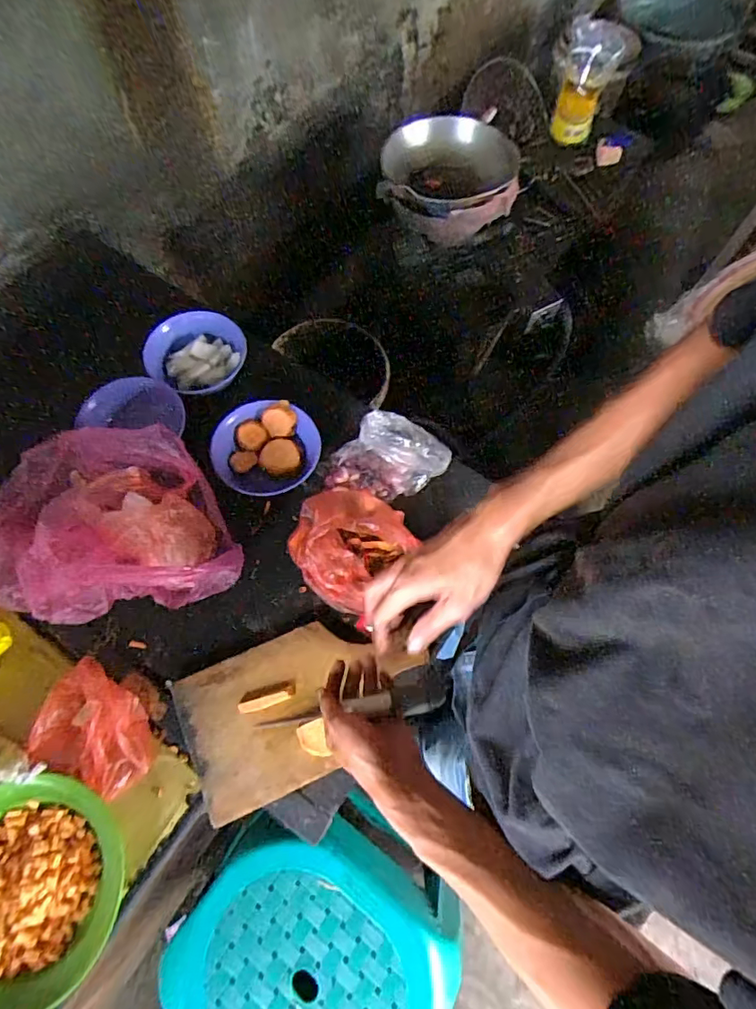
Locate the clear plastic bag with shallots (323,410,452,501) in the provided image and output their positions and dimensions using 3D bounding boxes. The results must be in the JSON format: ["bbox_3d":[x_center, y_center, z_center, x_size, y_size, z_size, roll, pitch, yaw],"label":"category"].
[{"bbox_3d":[0.018,-0.071,0.710,0.158,0.069,0.115,13,66,4],"label":"clear plastic bag with shallots"}]

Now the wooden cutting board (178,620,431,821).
[{"bbox_3d":[-0.088,0.232,0.617,0.275,0.015,0.162,-23,69,-9],"label":"wooden cutting board"}]

